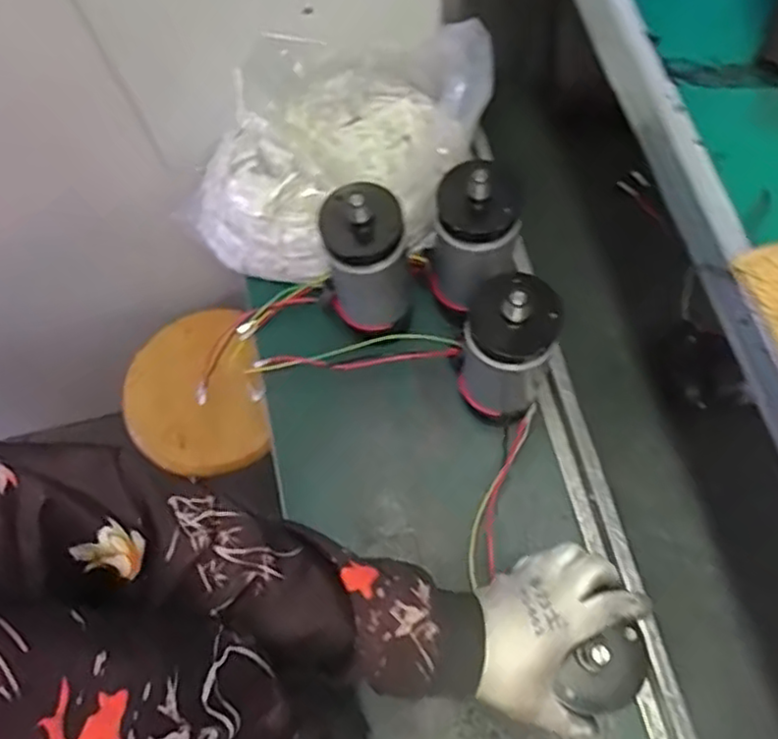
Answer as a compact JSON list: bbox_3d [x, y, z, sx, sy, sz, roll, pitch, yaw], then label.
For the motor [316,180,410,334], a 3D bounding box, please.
[{"bbox_3d":[-0.022,-0.107,0.706,0.081,0.187,0.081,-7,68,1],"label":"motor"}]

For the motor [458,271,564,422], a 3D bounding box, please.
[{"bbox_3d":[0.112,-0.015,0.678,0.080,0.225,0.074,-1,69,3],"label":"motor"}]

